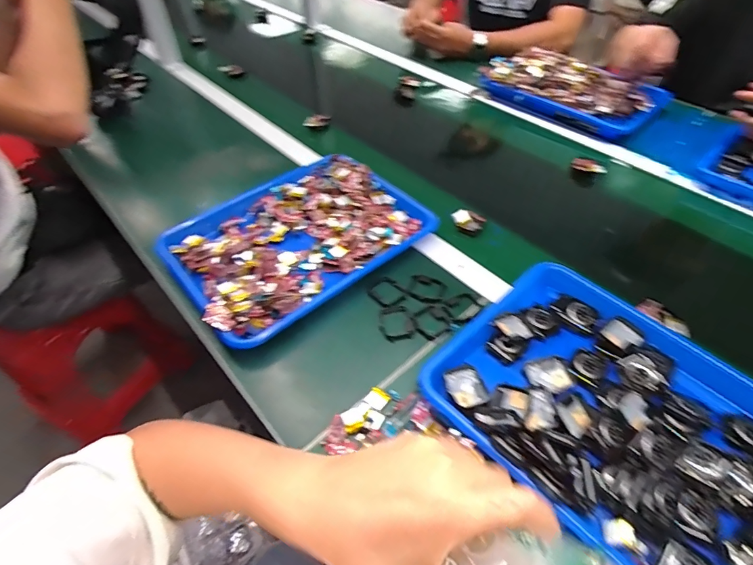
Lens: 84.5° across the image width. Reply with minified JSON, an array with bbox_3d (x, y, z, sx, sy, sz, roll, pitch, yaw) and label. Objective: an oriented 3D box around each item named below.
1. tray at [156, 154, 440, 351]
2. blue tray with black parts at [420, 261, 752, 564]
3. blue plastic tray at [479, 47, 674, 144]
[{"bbox_3d":[-0.112,-0.067,0.590,0.334,0.047,0.262,-31,56,-25],"label":"tray"},{"bbox_3d":[0.232,0.123,0.387,0.244,0.035,0.317,-35,57,-27],"label":"blue tray with black parts"},{"bbox_3d":[0.407,-0.413,0.876,0.344,0.050,0.210,35,57,26],"label":"blue plastic tray"}]

